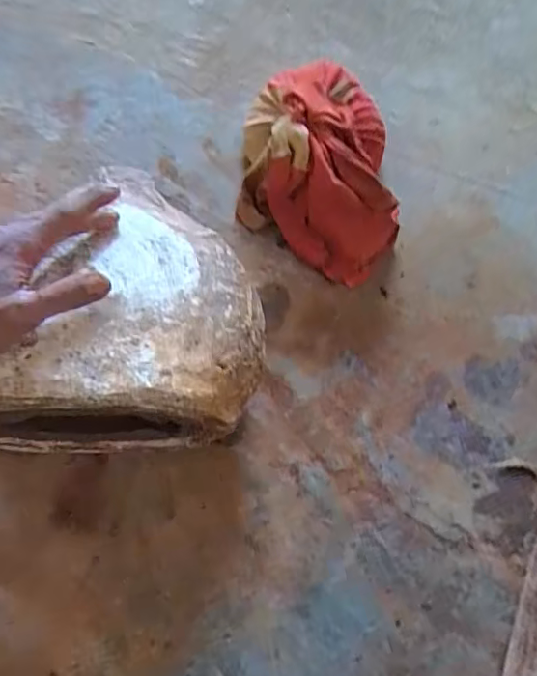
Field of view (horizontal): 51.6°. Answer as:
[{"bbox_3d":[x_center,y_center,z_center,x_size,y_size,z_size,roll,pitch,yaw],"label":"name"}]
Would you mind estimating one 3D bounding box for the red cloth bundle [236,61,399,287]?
[{"bbox_3d":[0.054,-0.194,0.614,0.173,0.103,0.250,4,64,1],"label":"red cloth bundle"}]

